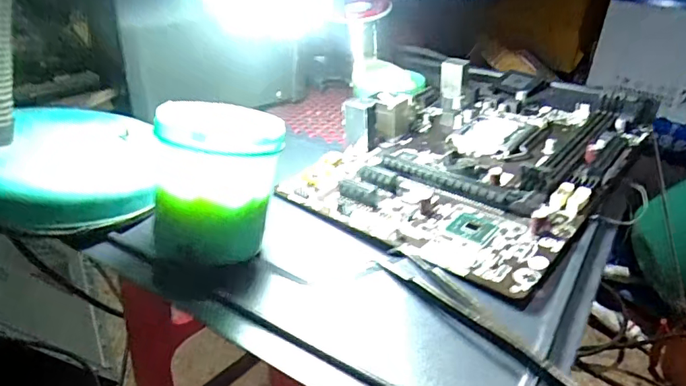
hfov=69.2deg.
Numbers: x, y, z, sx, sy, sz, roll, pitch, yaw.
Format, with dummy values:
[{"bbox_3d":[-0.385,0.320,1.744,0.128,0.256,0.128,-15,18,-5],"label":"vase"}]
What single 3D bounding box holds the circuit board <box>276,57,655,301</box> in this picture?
[{"bbox_3d":[0.092,-0.038,0.344,0.182,0.030,0.240,25,40,34],"label":"circuit board"}]

